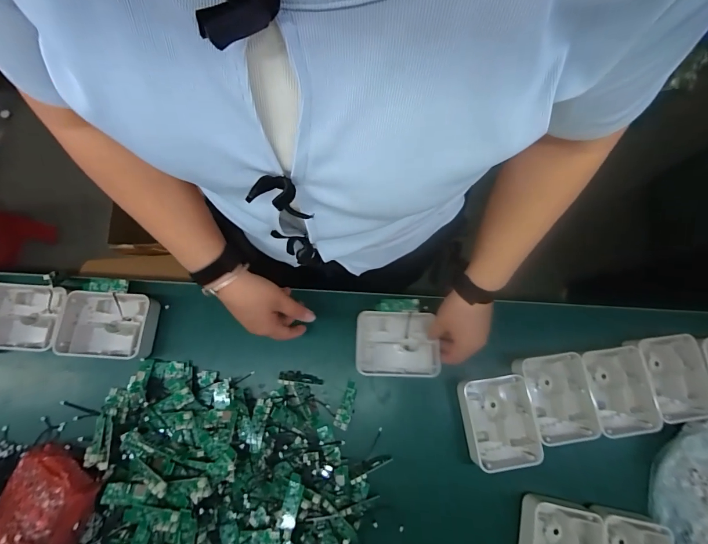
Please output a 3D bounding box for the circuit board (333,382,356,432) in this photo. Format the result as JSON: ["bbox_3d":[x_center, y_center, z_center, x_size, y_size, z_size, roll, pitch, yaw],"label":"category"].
[{"bbox_3d":[-0.012,0.211,0.550,0.023,0.007,0.071,9,68,16],"label":"circuit board"}]

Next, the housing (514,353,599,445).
[{"bbox_3d":[0.318,0.199,0.548,0.103,0.043,0.131,-10,77,-4],"label":"housing"}]

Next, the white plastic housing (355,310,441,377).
[{"bbox_3d":[0.067,0.113,0.552,0.125,0.036,0.099,2,76,-1],"label":"white plastic housing"}]

